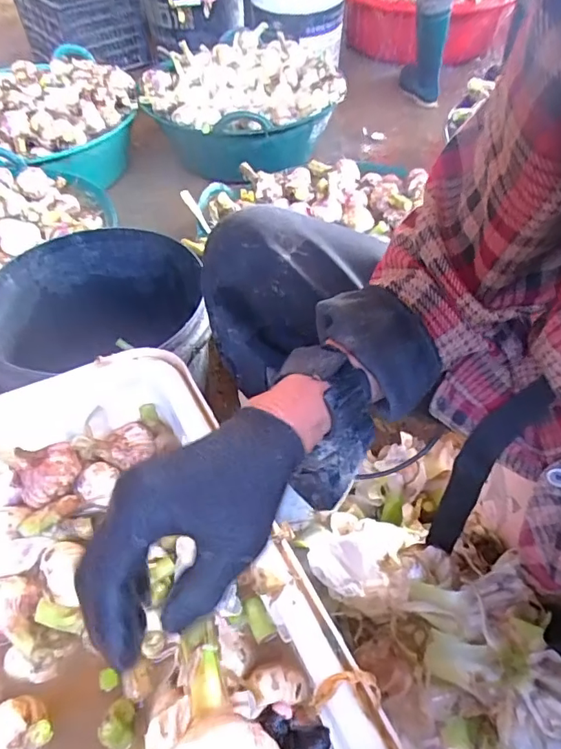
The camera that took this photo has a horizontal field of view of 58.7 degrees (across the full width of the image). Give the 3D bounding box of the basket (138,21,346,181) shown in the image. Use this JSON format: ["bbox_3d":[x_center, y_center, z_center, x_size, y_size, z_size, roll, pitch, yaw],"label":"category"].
[{"bbox_3d":[-0.111,-0.730,1.357,0.485,0.226,0.478,-13,52,-9],"label":"basket"}]

